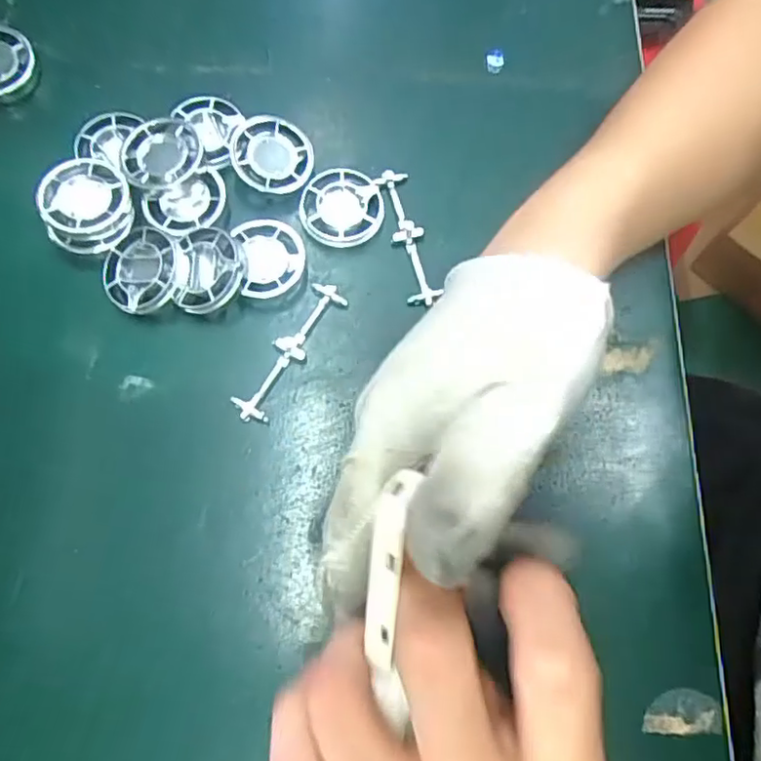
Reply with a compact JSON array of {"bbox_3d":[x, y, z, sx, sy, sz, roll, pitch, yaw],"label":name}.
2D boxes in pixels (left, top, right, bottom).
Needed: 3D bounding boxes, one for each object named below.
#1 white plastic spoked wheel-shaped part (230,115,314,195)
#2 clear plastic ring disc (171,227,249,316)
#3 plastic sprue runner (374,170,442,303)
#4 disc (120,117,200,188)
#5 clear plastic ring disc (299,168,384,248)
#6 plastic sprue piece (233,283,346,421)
[{"bbox_3d":[-0.052,-0.108,0.299,0.037,0.008,0.037,-6,74,-4],"label":"white plastic spoked wheel-shaped part"},{"bbox_3d":[-0.075,-0.049,0.276,0.032,0.011,0.037,2,73,-2],"label":"clear plastic ring disc"},{"bbox_3d":[0.012,-0.069,0.297,0.016,0.004,0.069,-12,74,-6],"label":"plastic sprue runner"},{"bbox_3d":[-0.101,-0.105,0.292,0.036,0.012,0.032,-22,75,-8],"label":"disc"},{"bbox_3d":[-0.018,-0.081,0.298,0.038,0.007,0.039,-6,74,-4],"label":"clear plastic ring disc"},{"bbox_3d":[-0.040,-0.013,0.280,0.017,0.005,0.072,30,75,7],"label":"plastic sprue piece"}]

